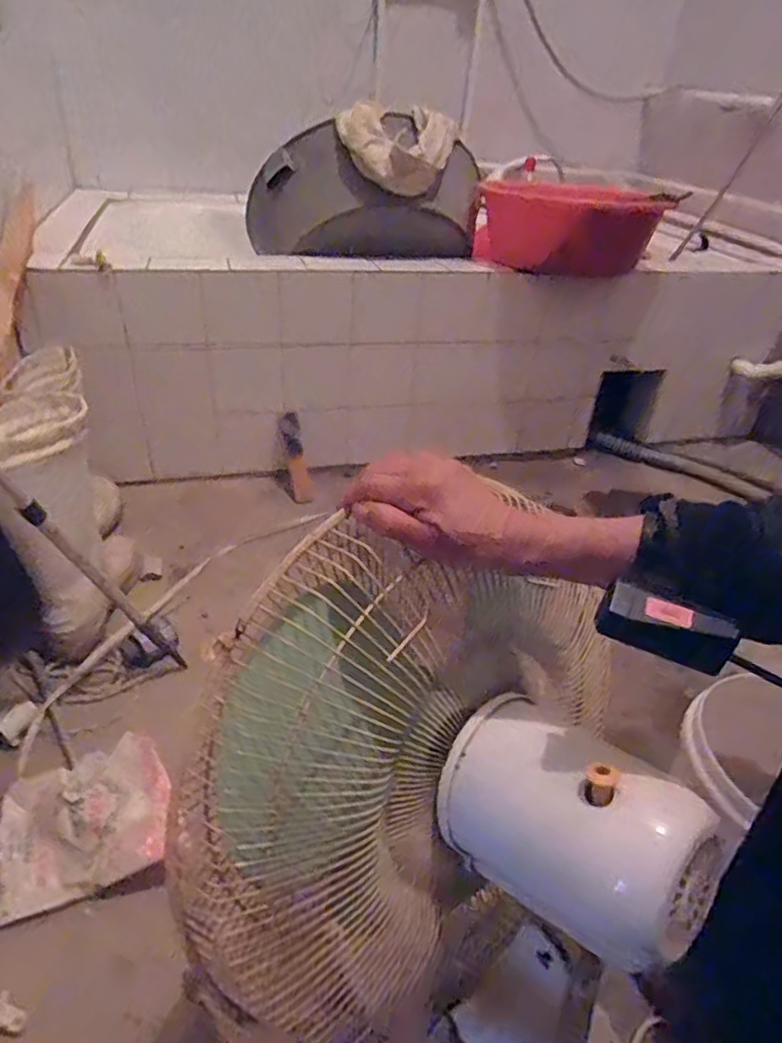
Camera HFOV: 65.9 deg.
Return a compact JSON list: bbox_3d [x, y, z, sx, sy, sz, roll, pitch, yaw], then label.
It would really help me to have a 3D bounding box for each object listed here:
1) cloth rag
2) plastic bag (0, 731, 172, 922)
[{"bbox_3d":[0.011,-0.762,1.231,0.183,0.135,0.173,22,39,22],"label":"cloth rag"},{"bbox_3d":[-0.368,0.348,0.717,0.208,0.067,0.158,-6,37,-16],"label":"plastic bag"}]

